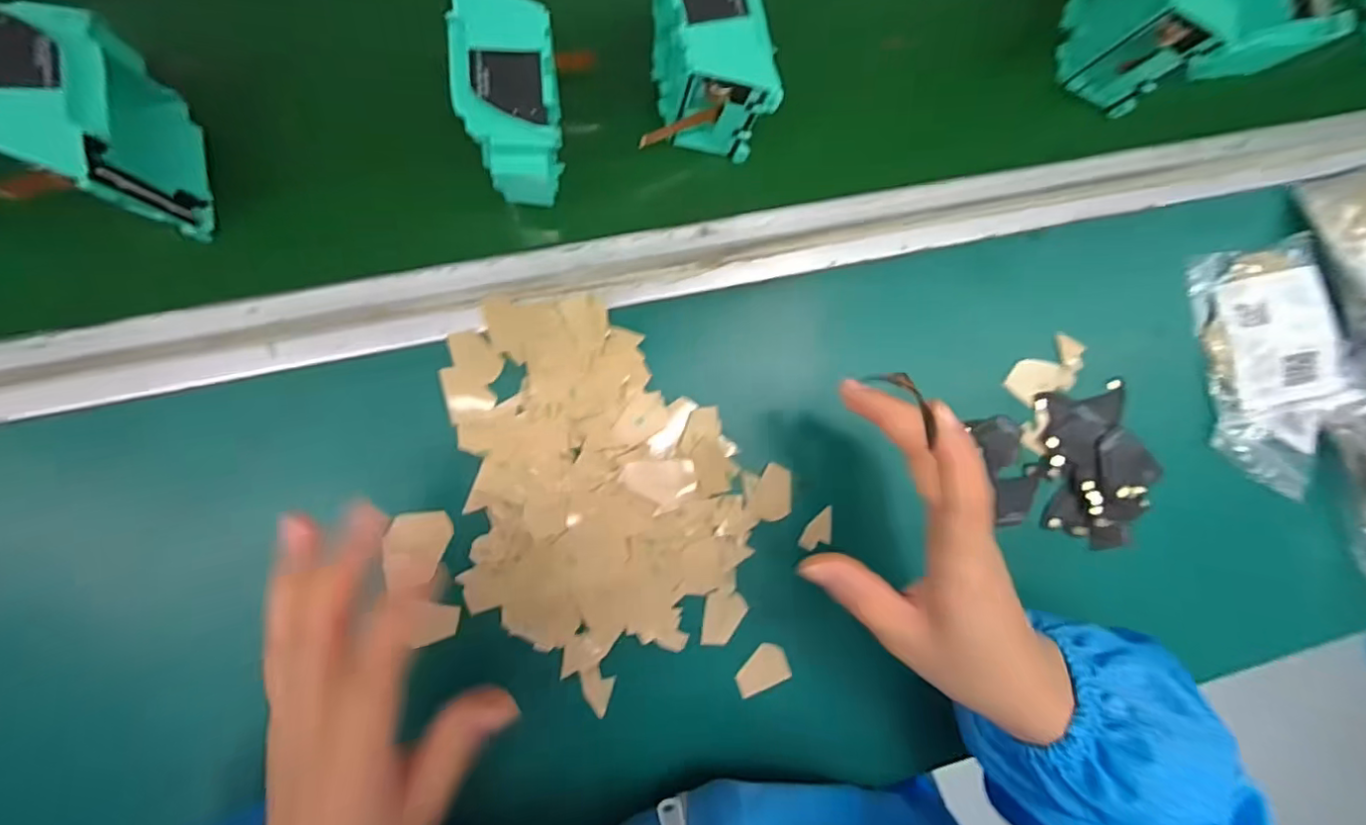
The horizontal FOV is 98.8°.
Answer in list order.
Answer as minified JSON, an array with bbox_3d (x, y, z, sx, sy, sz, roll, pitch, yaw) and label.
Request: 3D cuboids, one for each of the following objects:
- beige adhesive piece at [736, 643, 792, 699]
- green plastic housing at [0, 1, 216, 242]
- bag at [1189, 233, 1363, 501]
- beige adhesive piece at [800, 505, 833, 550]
[{"bbox_3d":[0.044,0.145,0.329,0.031,0.004,0.023,-23,94,-7],"label":"beige adhesive piece"},{"bbox_3d":[-0.248,-0.123,0.250,0.039,0.075,0.075,-3,92,-8],"label":"green plastic housing"},{"bbox_3d":[0.365,-0.027,0.361,0.073,0.022,0.152,-6,92,-8],"label":"bag"},{"bbox_3d":[0.079,0.069,0.333,0.026,0.004,0.015,-44,97,-5],"label":"beige adhesive piece"}]

